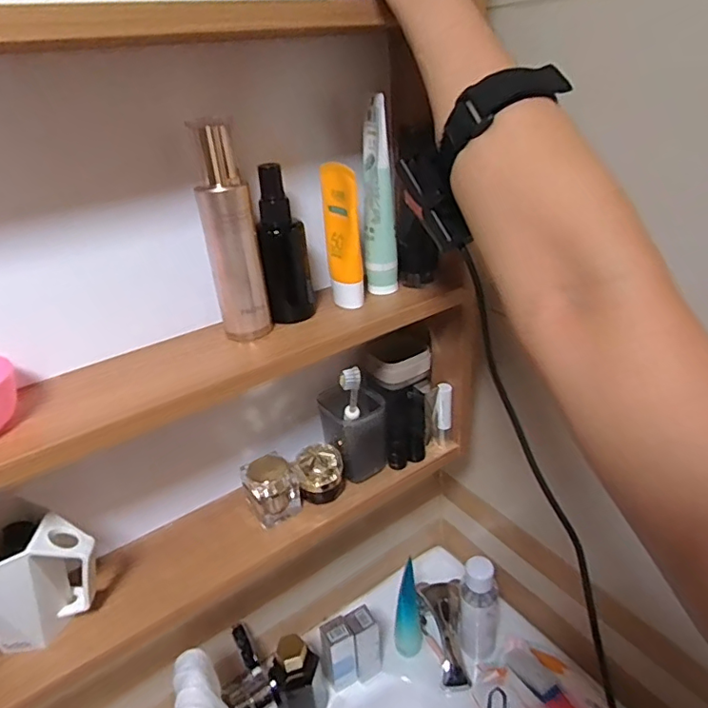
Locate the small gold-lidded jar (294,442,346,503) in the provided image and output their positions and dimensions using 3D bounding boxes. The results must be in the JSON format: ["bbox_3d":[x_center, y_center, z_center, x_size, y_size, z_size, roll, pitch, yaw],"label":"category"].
[{"bbox_3d":[-0.035,0.124,0.553,0.049,0.052,0.045,-4,29,2],"label":"small gold-lidded jar"}]

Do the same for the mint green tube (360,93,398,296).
[{"bbox_3d":[0.022,-0.140,0.491,0.031,0.171,0.040,-4,29,2],"label":"mint green tube"}]

